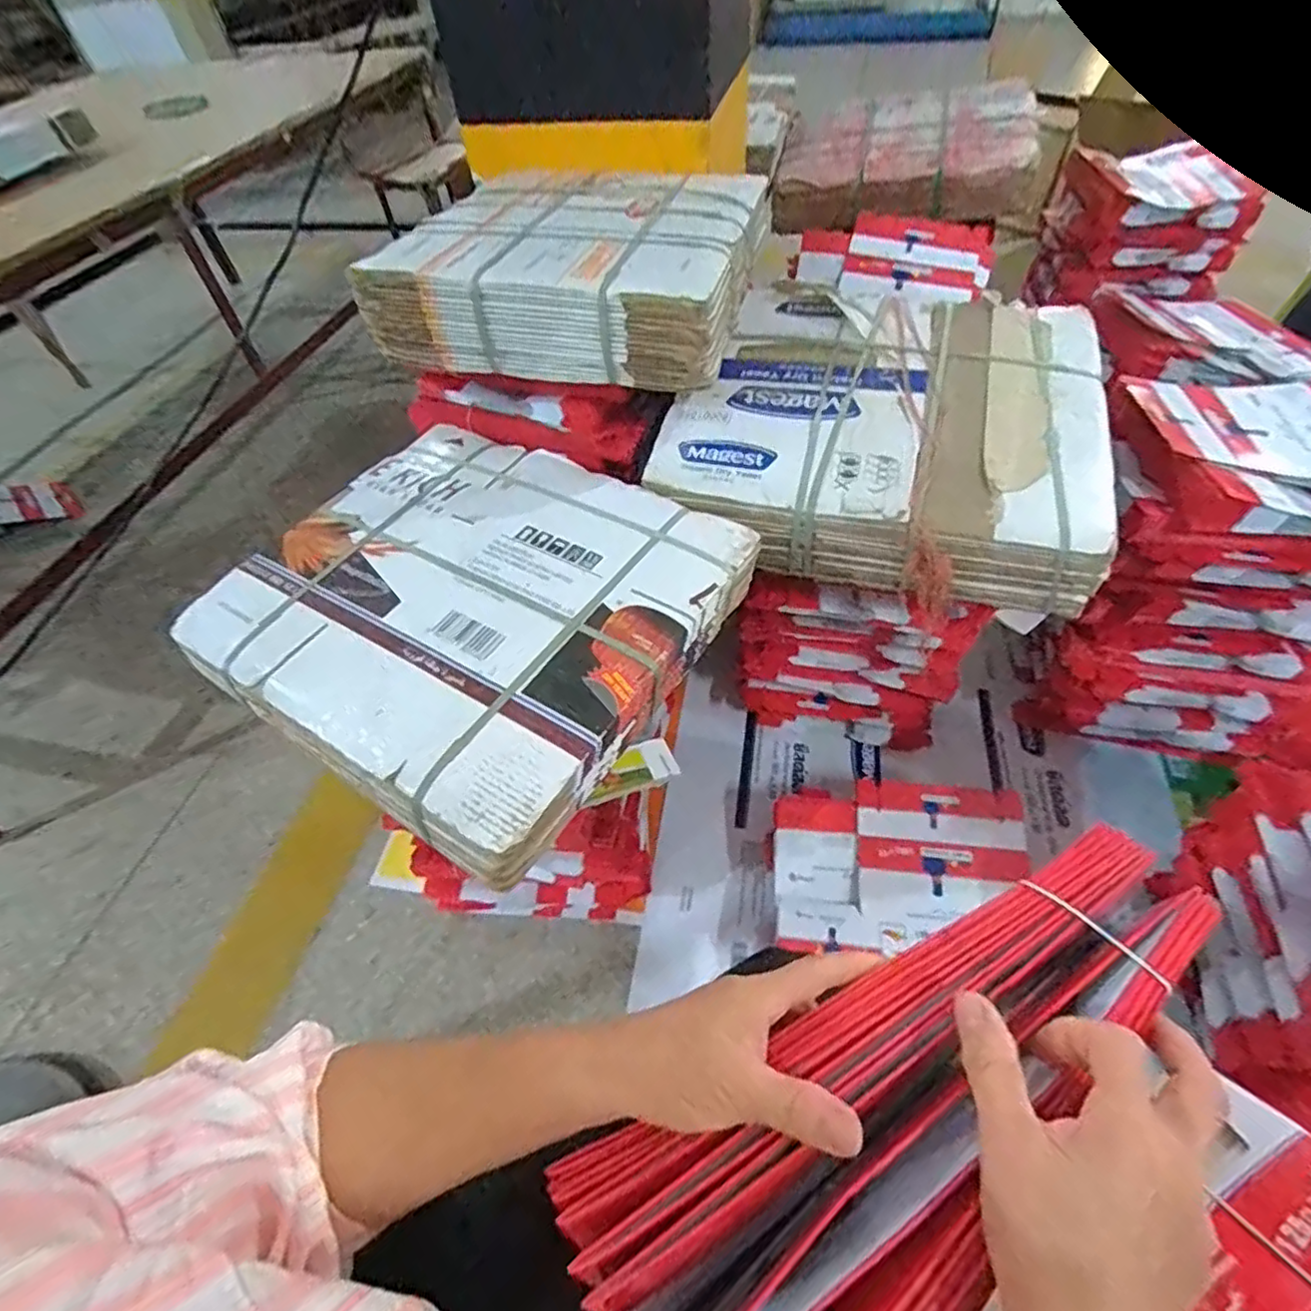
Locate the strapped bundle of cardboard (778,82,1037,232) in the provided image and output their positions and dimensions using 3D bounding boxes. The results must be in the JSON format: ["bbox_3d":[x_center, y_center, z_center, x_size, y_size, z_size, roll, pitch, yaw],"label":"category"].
[{"bbox_3d":[0.512,-1.033,1.381,0.497,0.171,0.351,5,52,10],"label":"strapped bundle of cardboard"}]

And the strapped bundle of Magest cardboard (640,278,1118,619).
[{"bbox_3d":[0.296,-0.296,0.881,0.515,0.156,0.441,10,53,14],"label":"strapped bundle of Magest cardboard"}]

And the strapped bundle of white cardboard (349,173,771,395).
[{"bbox_3d":[-0.101,-0.541,0.907,0.428,0.120,0.445,9,53,13],"label":"strapped bundle of white cardboard"}]

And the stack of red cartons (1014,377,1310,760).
[{"bbox_3d":[0.854,-0.125,1.053,0.347,0.458,0.360,10,53,14],"label":"stack of red cartons"}]

